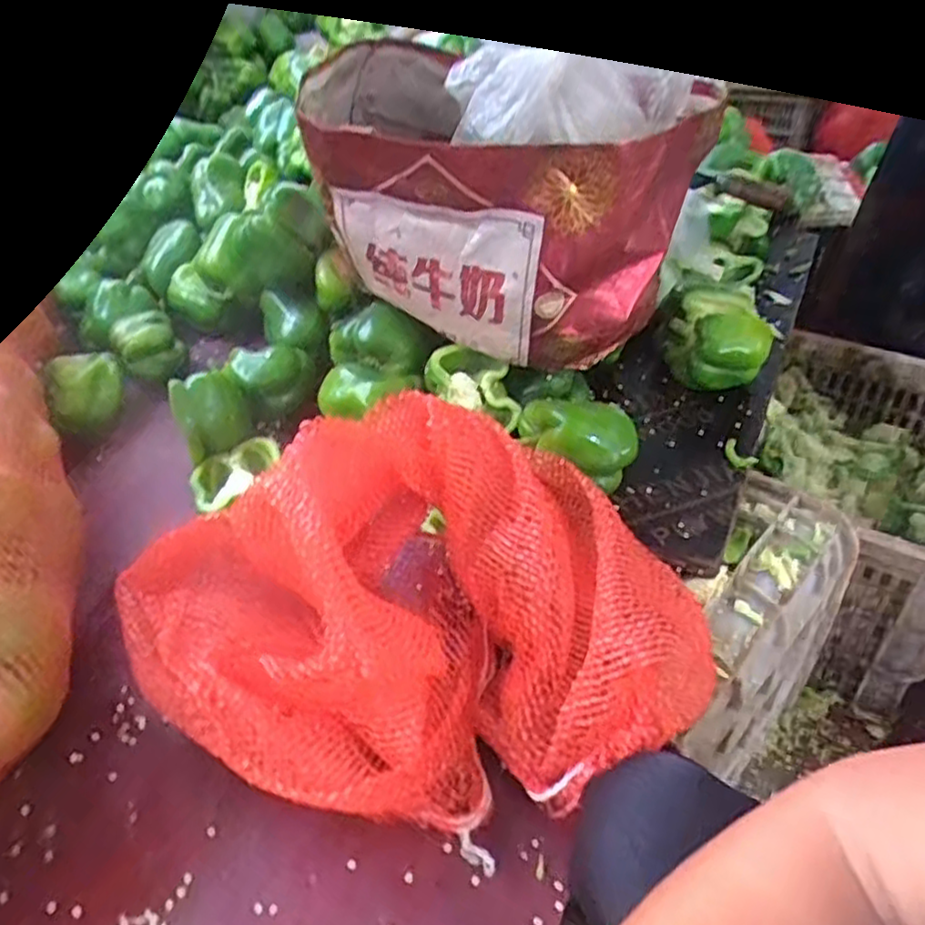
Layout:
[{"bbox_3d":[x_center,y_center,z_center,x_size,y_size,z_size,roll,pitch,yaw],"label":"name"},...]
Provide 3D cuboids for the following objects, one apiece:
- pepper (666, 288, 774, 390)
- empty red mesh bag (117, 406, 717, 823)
[{"bbox_3d":[0.269,-0.131,0.742,0.099,0.070,0.104,13,44,18],"label":"pepper"},{"bbox_3d":[-0.042,0.079,0.449,0.368,0.158,0.233,-5,41,-2],"label":"empty red mesh bag"}]

